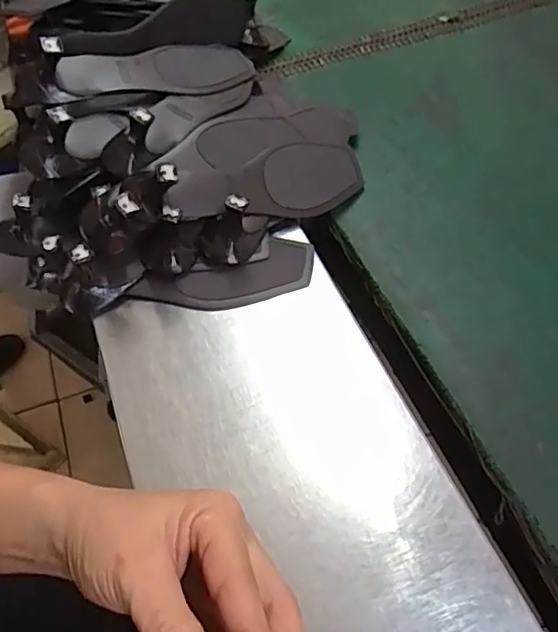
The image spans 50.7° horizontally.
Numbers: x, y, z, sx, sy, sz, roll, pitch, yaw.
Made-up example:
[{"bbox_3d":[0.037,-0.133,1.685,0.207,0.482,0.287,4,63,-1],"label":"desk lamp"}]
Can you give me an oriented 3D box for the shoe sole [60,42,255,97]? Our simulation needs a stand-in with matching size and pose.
[{"bbox_3d":[-0.115,-0.239,0.573,0.200,0.019,0.078,-18,53,-29],"label":"shoe sole"}]

